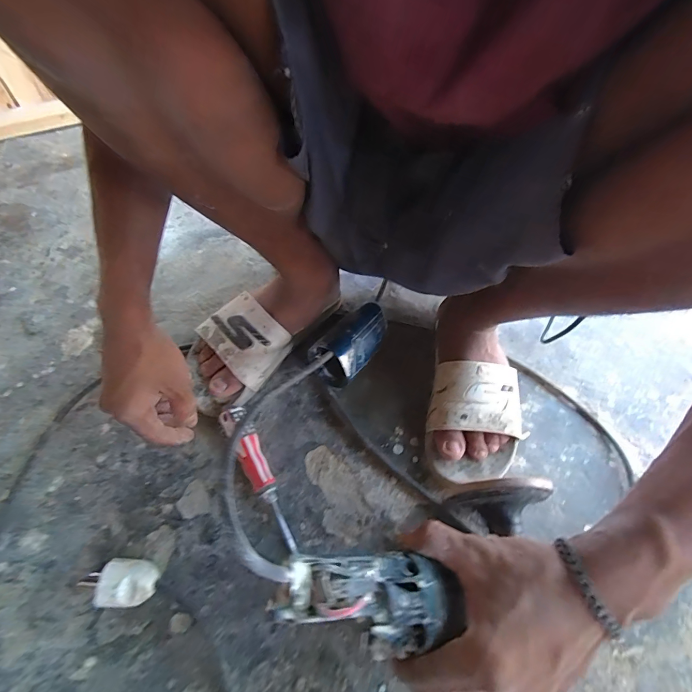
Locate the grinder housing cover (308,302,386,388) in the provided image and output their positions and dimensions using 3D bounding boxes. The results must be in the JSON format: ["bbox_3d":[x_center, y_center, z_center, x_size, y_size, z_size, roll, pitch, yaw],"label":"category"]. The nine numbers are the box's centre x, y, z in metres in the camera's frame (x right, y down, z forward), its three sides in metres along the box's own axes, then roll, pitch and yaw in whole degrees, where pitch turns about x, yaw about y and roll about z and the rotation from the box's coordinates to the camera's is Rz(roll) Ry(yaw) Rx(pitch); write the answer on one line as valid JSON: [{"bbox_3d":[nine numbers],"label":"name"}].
[{"bbox_3d":[0.005,-0.001,0.451,0.061,0.076,0.121,31,60,16],"label":"grinder housing cover"}]

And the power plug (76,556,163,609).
[{"bbox_3d":[-0.201,0.213,0.323,0.056,0.034,0.036,4,56,-1],"label":"power plug"}]

